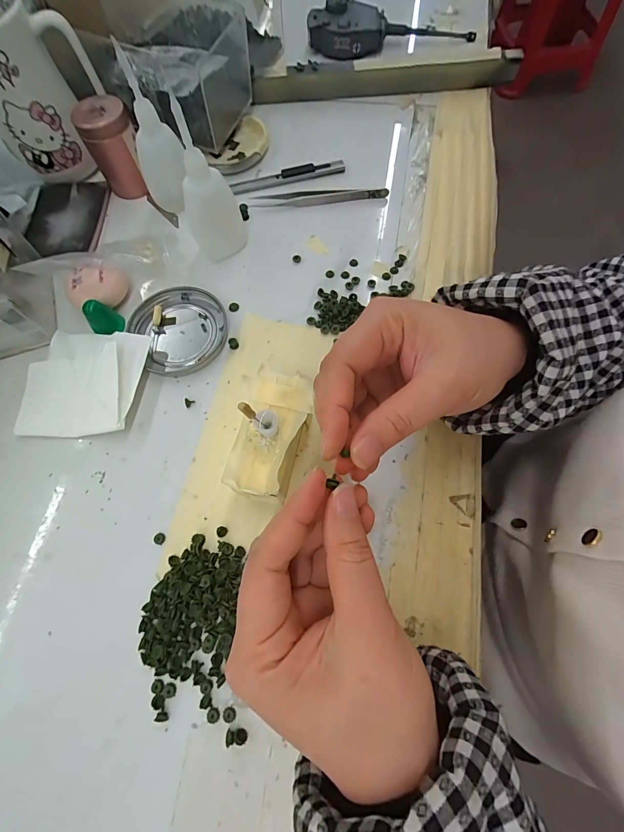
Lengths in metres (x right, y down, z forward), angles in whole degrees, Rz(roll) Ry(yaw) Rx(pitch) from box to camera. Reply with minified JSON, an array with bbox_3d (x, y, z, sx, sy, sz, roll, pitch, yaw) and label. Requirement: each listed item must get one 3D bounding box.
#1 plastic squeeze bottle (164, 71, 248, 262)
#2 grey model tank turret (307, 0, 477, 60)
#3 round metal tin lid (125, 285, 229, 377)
[{"bbox_3d":[-0.080,-0.171,0.275,0.031,0.110,0.036,9,70,5],"label":"plastic squeeze bottle"},{"bbox_3d":[0.090,-0.443,0.408,0.187,0.032,0.047,-5,69,0],"label":"grey model tank turret"},{"bbox_3d":[-0.105,-0.071,0.293,0.072,0.008,0.074,-1,69,2],"label":"round metal tin lid"}]

